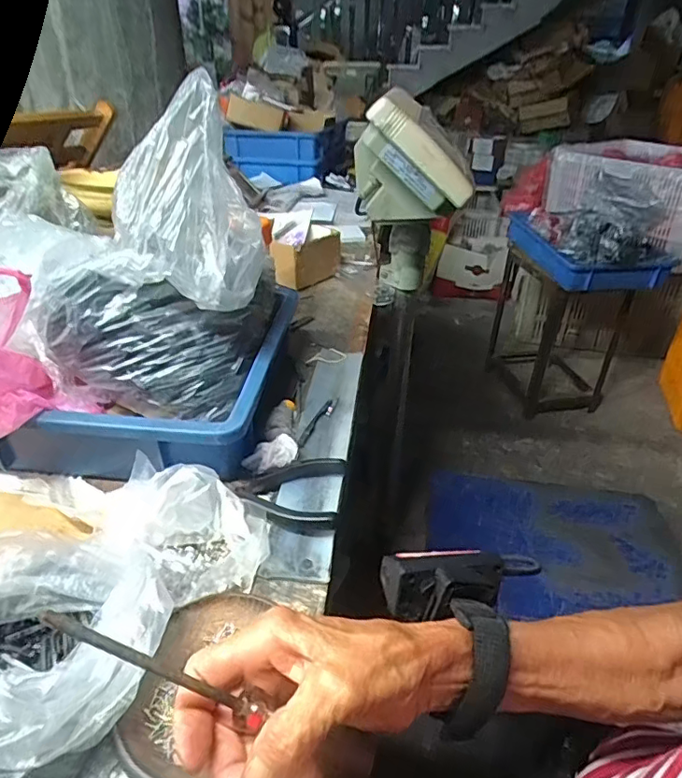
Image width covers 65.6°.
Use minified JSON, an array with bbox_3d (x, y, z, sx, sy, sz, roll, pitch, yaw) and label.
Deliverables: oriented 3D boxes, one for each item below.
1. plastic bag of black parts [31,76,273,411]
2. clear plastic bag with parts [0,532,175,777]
[{"bbox_3d":[-0.171,-0.111,0.472,0.182,0.234,0.133,7,33,10],"label":"plastic bag of black parts"},{"bbox_3d":[-0.164,0.138,0.297,0.112,0.087,0.128,22,38,30],"label":"clear plastic bag with parts"}]

